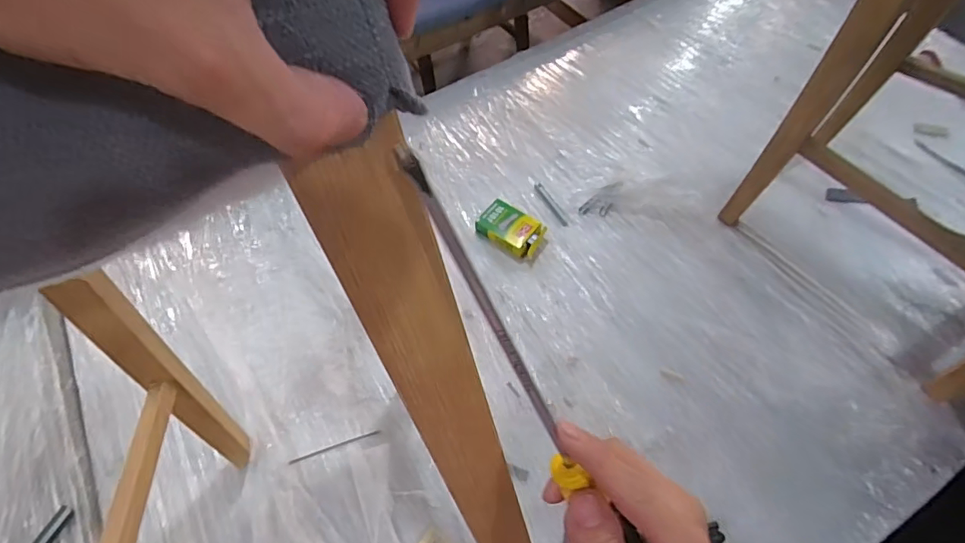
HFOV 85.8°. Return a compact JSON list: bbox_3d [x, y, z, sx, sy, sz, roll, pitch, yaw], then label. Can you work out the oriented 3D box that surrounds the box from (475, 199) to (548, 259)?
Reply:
[{"bbox_3d":[0.052,-0.081,1.017,0.133,0.042,0.072,34,65,23],"label":"box"}]

